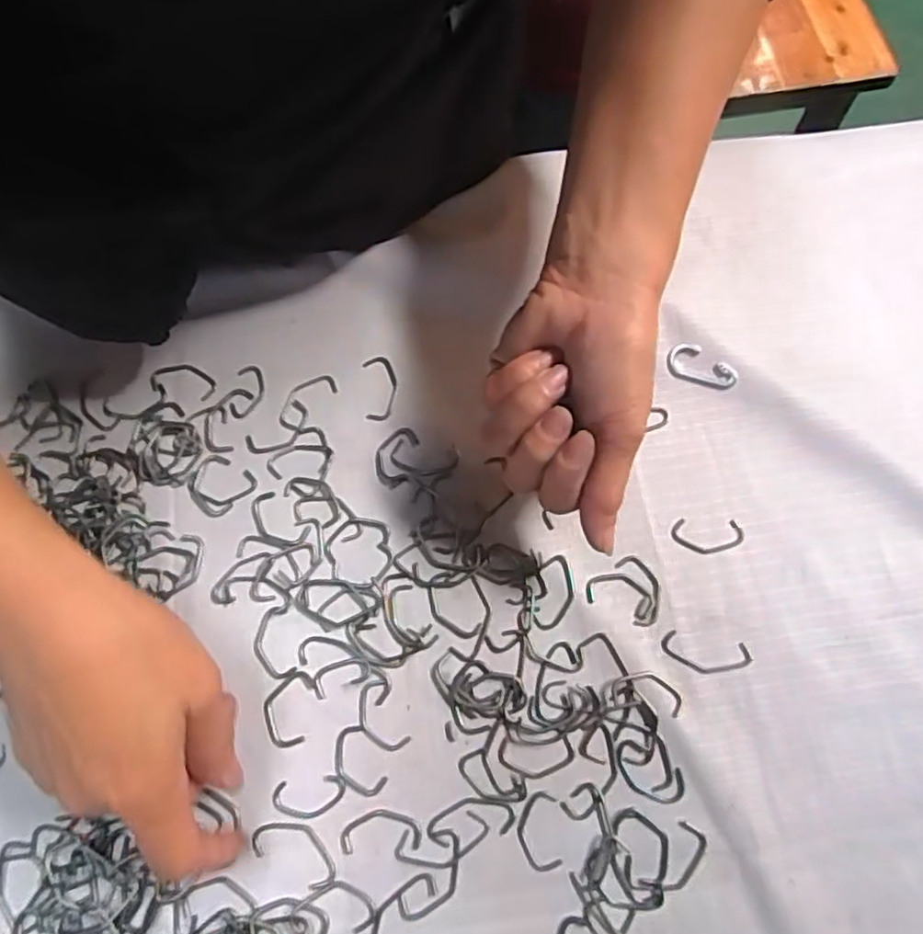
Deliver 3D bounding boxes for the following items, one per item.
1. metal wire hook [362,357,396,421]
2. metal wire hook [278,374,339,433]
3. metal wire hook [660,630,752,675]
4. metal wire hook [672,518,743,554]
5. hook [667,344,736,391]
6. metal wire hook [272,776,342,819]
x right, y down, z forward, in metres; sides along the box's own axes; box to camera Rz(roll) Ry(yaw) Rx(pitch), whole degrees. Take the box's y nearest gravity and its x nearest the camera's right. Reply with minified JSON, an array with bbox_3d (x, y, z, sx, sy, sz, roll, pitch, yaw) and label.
[{"bbox_3d":[-0.045,-0.044,0.372,0.018,0.004,0.037,-6,72,-1],"label":"metal wire hook"},{"bbox_3d":[-0.087,-0.038,0.371,0.020,0.004,0.038,39,77,13],"label":"metal wire hook"},{"bbox_3d":[0.118,0.090,0.323,0.042,0.004,0.017,9,72,4],"label":"metal wire hook"},{"bbox_3d":[0.126,0.035,0.341,0.036,0.004,0.018,2,72,2],"label":"metal wire hook"},{"bbox_3d":[0.131,-0.053,0.367,0.038,0.008,0.017,34,76,12],"label":"hook"},{"bbox_3d":[-0.071,0.153,0.310,0.033,0.004,0.017,-7,72,-1],"label":"metal wire hook"}]

